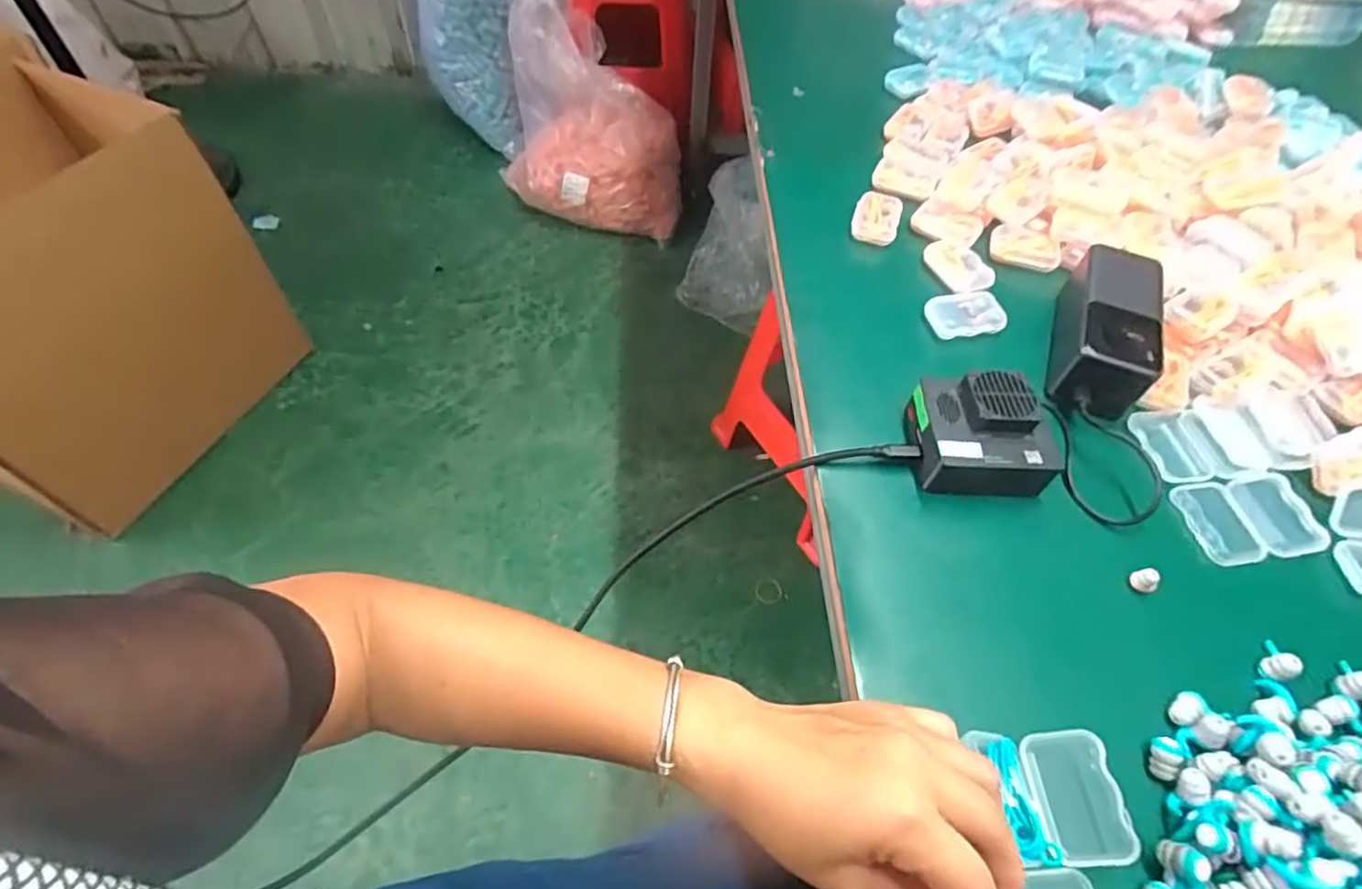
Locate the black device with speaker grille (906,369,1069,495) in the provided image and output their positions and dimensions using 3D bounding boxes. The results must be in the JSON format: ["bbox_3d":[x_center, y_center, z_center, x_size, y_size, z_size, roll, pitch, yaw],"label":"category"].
[{"bbox_3d":[0.193,-0.009,0.423,0.082,0.043,0.067,3,54,-2],"label":"black device with speaker grille"}]

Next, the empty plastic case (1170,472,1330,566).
[{"bbox_3d":[0.362,0.046,0.423,0.080,0.010,0.055,-5,55,-7],"label":"empty plastic case"}]

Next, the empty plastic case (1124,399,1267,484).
[{"bbox_3d":[0.352,0.000,0.454,0.079,0.016,0.057,-5,55,-7],"label":"empty plastic case"}]

